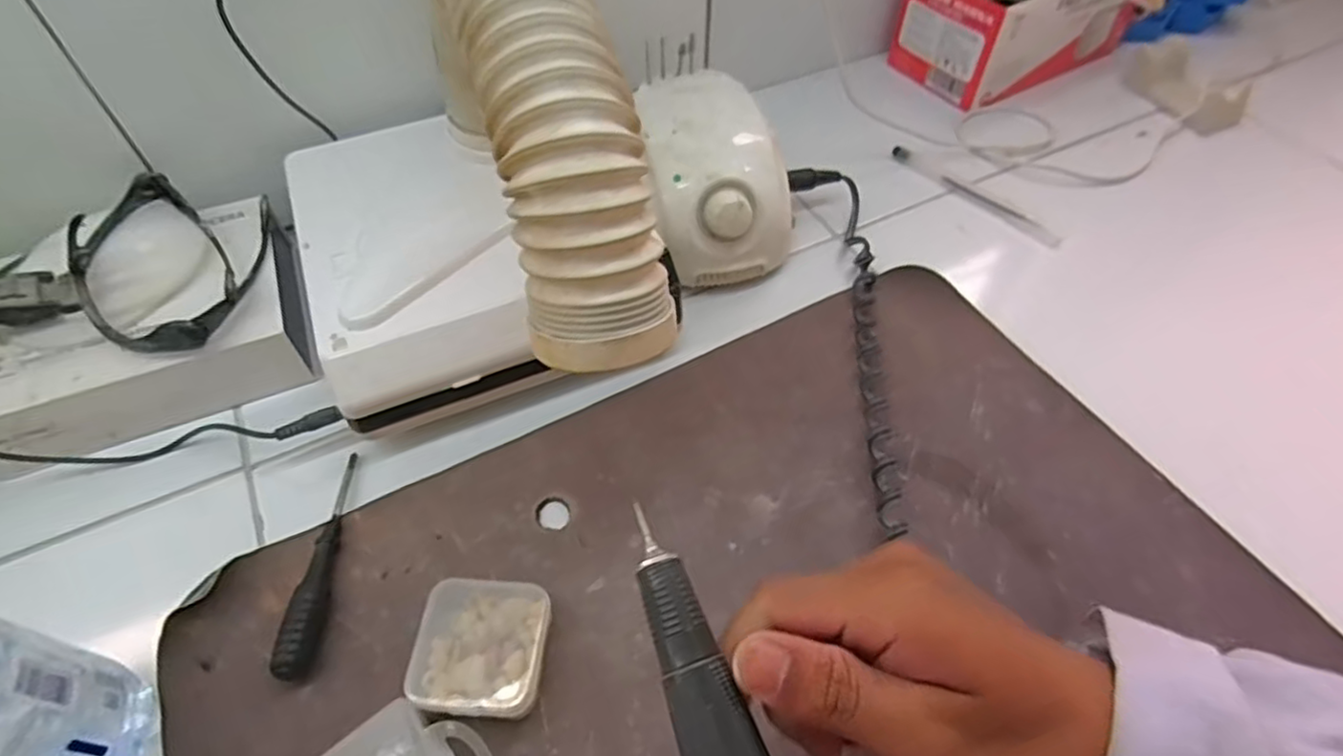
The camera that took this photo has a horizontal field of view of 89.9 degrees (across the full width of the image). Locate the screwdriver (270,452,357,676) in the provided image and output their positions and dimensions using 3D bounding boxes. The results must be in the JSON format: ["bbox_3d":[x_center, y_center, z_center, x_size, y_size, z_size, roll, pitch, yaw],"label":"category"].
[{"bbox_3d":[-0.171,0.087,0.332,0.014,0.017,0.115,-1,53,-1],"label":"screwdriver"}]

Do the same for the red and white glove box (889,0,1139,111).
[{"bbox_3d":[0.316,-0.326,0.601,0.210,0.081,0.111,-22,56,-15],"label":"red and white glove box"}]

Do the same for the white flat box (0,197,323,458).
[{"bbox_3d":[-0.301,-0.033,0.398,0.166,0.057,0.129,-16,55,-12],"label":"white flat box"}]

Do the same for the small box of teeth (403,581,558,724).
[{"bbox_3d":[-0.085,0.122,0.304,0.055,0.022,0.057,4,53,3],"label":"small box of teeth"}]

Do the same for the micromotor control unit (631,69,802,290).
[{"bbox_3d":[0.028,-0.136,0.459,0.099,0.081,0.135,-8,54,-6],"label":"micromotor control unit"}]

